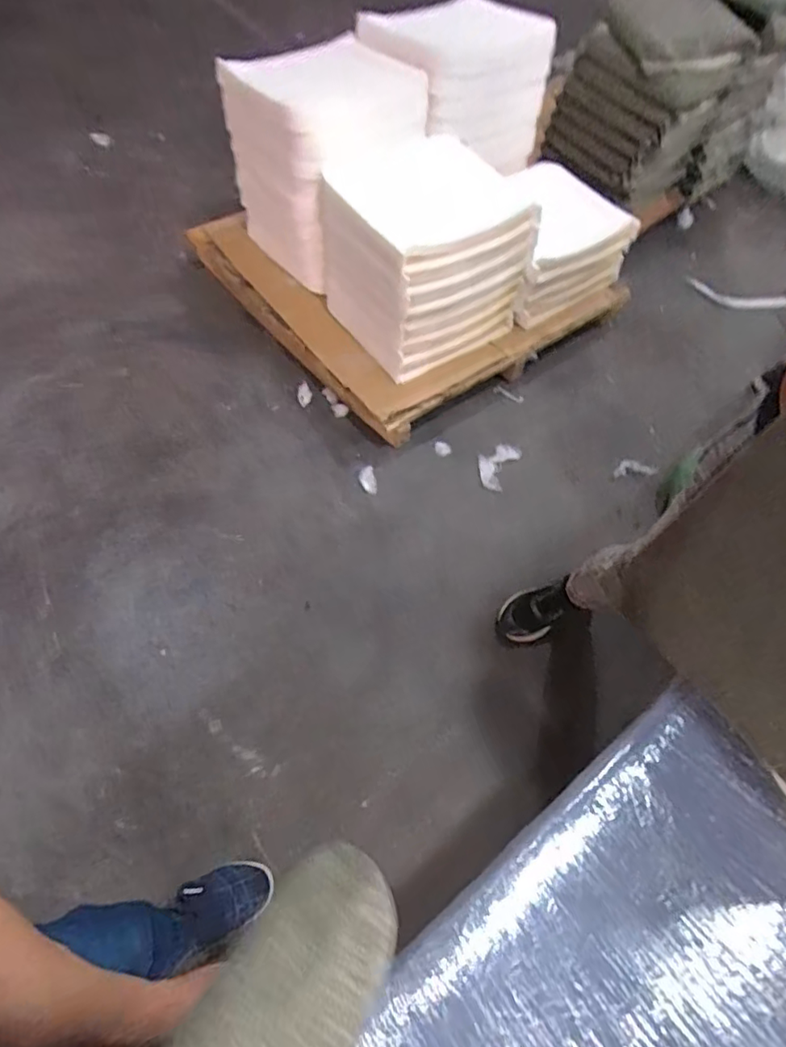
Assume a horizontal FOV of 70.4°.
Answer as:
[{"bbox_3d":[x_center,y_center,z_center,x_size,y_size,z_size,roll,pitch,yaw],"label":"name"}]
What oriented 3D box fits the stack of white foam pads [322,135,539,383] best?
[{"bbox_3d":[0.101,-0.748,1.634,0.497,0.451,0.424,-28,66,-20],"label":"stack of white foam pads"}]

